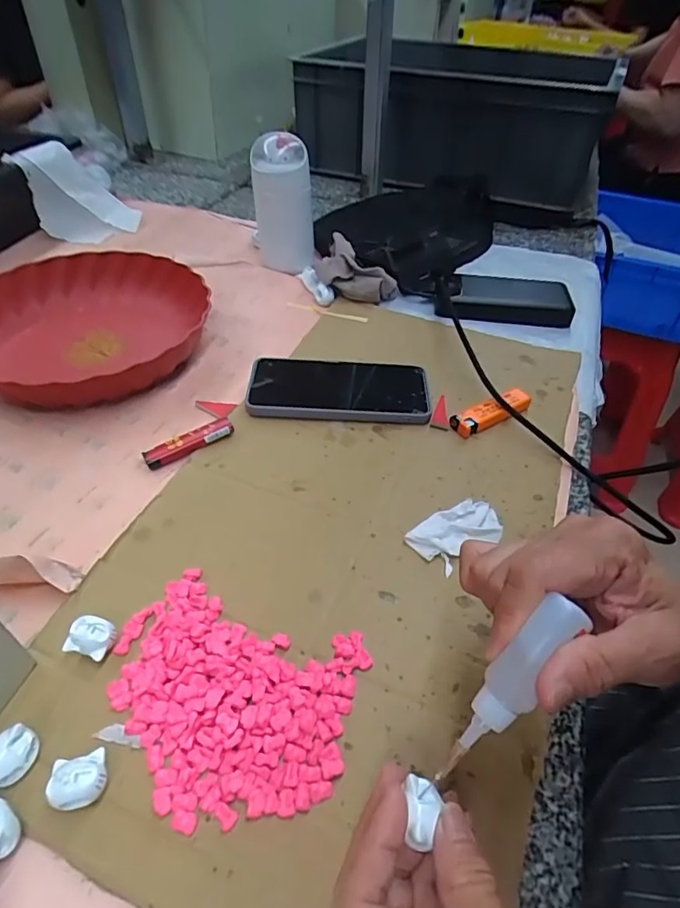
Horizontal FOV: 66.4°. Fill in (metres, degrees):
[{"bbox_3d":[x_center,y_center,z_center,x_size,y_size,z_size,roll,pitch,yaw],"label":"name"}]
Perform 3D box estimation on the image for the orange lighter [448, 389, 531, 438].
[{"bbox_3d":[0.135,-0.038,0.463,0.081,0.015,0.024,-22,51,-24],"label":"orange lighter"}]

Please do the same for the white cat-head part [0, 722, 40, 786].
[{"bbox_3d":[-0.163,0.150,0.258,0.017,0.020,0.026,21,47,15],"label":"white cat-head part"}]

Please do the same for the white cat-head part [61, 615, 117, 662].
[{"bbox_3d":[-0.144,0.108,0.303,0.026,0.020,0.019,13,46,7],"label":"white cat-head part"}]

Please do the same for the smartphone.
[{"bbox_3d":[0.000,-0.061,0.477,0.160,0.016,0.079,4,45,-1],"label":"smartphone"}]

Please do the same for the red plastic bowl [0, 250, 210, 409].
[{"bbox_3d":[-0.248,-0.125,0.512,0.232,0.047,0.233,3,45,-3],"label":"red plastic bowl"}]

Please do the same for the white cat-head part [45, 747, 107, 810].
[{"bbox_3d":[-0.126,0.159,0.251,0.025,0.020,0.024,-10,47,-15],"label":"white cat-head part"}]

